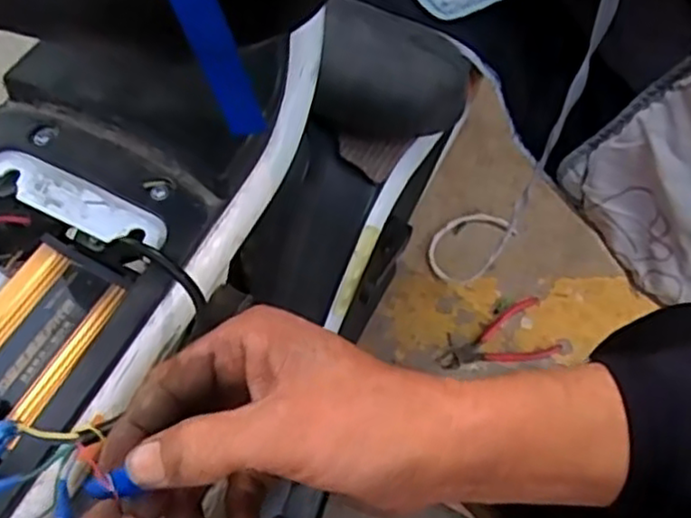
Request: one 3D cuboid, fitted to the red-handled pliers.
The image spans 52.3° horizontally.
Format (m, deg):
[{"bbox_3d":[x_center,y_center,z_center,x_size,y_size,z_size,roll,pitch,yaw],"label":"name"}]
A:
[{"bbox_3d":[0.196,0.112,0.923,0.156,0.016,0.079,-19,65,-10],"label":"red-handled pliers"}]

